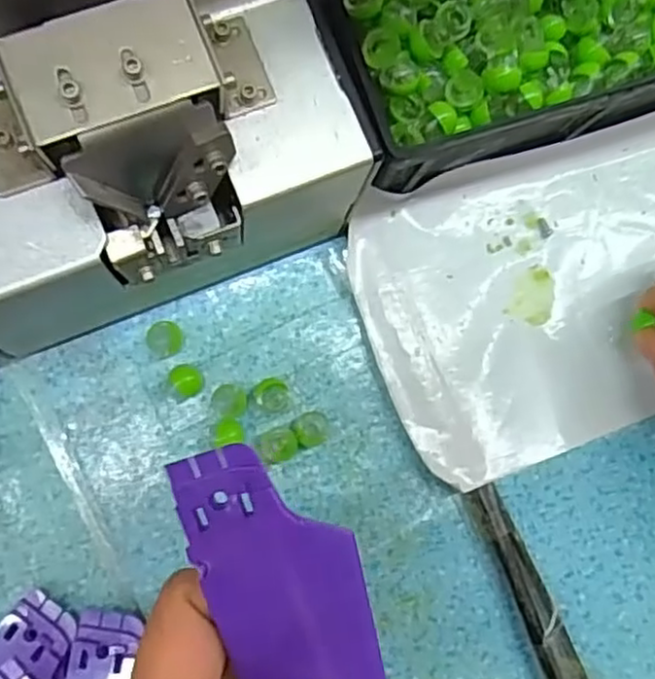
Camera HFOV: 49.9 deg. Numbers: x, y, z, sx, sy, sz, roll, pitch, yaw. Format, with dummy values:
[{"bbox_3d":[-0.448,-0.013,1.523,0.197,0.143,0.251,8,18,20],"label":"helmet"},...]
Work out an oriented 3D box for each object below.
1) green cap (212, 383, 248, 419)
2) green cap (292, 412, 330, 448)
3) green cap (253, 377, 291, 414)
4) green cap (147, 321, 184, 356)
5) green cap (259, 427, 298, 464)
[{"bbox_3d":[-0.035,0.021,0.249,0.012,0.007,0.011,-5,85,-8],"label":"green cap"},{"bbox_3d":[-0.006,0.032,0.251,0.012,0.008,0.012,1,84,-7],"label":"green cap"},{"bbox_3d":[-0.019,0.020,0.250,0.013,0.009,0.012,1,84,-7],"label":"green cap"},{"bbox_3d":[-0.057,0.000,0.247,0.011,0.010,0.011,1,84,-7],"label":"green cap"},{"bbox_3d":[-0.017,0.037,0.250,0.013,0.006,0.012,1,84,-7],"label":"green cap"}]

